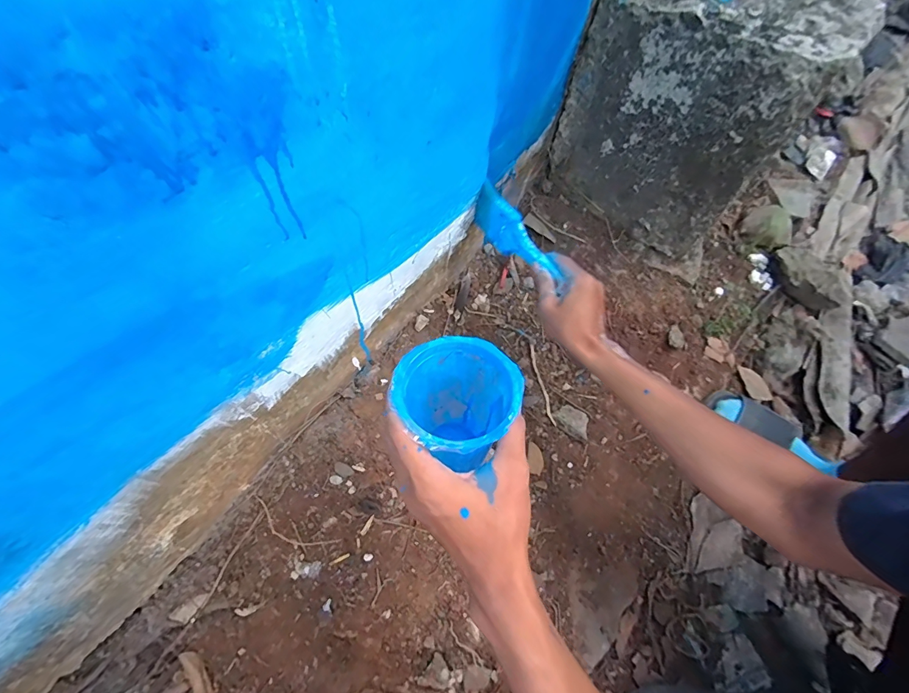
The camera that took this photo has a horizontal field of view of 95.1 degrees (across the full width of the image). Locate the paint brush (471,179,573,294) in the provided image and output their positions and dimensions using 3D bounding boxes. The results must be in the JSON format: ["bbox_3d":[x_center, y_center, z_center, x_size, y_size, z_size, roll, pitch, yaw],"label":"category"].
[{"bbox_3d":[0.080,-0.145,0.549,0.021,0.065,0.186,-27,58,-16],"label":"paint brush"}]

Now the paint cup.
[{"bbox_3d":[-0.002,0.055,0.354,0.086,0.133,0.089,1,64,-3],"label":"paint cup"}]

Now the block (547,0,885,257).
[{"bbox_3d":[0.327,-0.344,0.619,0.286,0.305,0.192,40,68,14],"label":"block"}]

